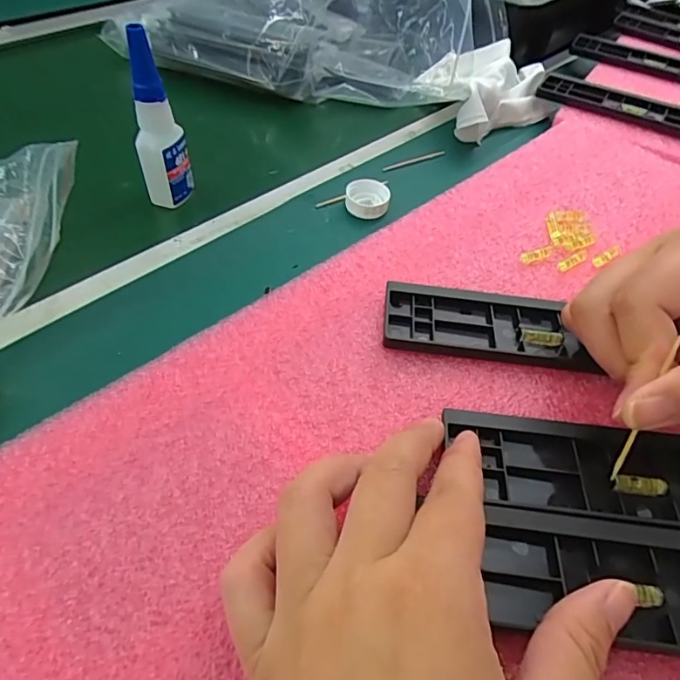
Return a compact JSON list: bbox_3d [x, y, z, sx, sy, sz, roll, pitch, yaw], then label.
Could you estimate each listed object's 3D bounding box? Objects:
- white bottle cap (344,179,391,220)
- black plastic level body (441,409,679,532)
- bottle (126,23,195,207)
[{"bbox_3d":[0.019,-0.100,0.355,0.030,0.011,0.030,3,52,-3],"label":"white bottle cap"},{"bbox_3d":[0.124,0.056,0.208,0.154,0.009,0.045,7,52,2],"label":"black plastic level body"},{"bbox_3d":[-0.119,-0.139,0.331,0.021,0.110,0.029,21,53,11],"label":"bottle"}]

